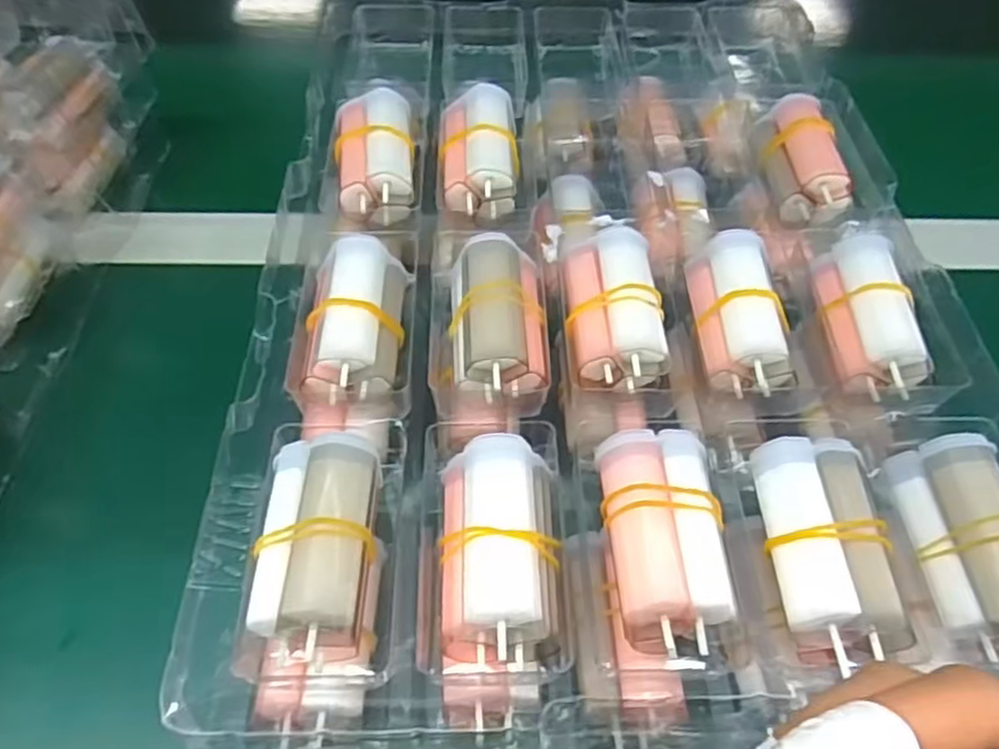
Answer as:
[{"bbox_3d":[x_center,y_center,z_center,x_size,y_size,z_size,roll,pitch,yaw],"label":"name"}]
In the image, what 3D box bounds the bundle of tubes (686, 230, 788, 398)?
[{"bbox_3d":[0.095,-0.027,0.284,0.029,0.023,0.065,0,54,0],"label":"bundle of tubes"}]

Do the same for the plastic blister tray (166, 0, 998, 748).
[{"bbox_3d":[0.037,-0.045,0.325,0.277,0.071,0.398,-2,54,-2],"label":"plastic blister tray"}]

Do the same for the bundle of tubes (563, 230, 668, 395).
[{"bbox_3d":[0.045,-0.025,0.282,0.035,0.026,0.065,-2,54,-2],"label":"bundle of tubes"}]

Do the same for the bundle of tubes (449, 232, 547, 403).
[{"bbox_3d":[-0.001,-0.023,0.281,0.036,0.026,0.064,-1,54,-1],"label":"bundle of tubes"}]

